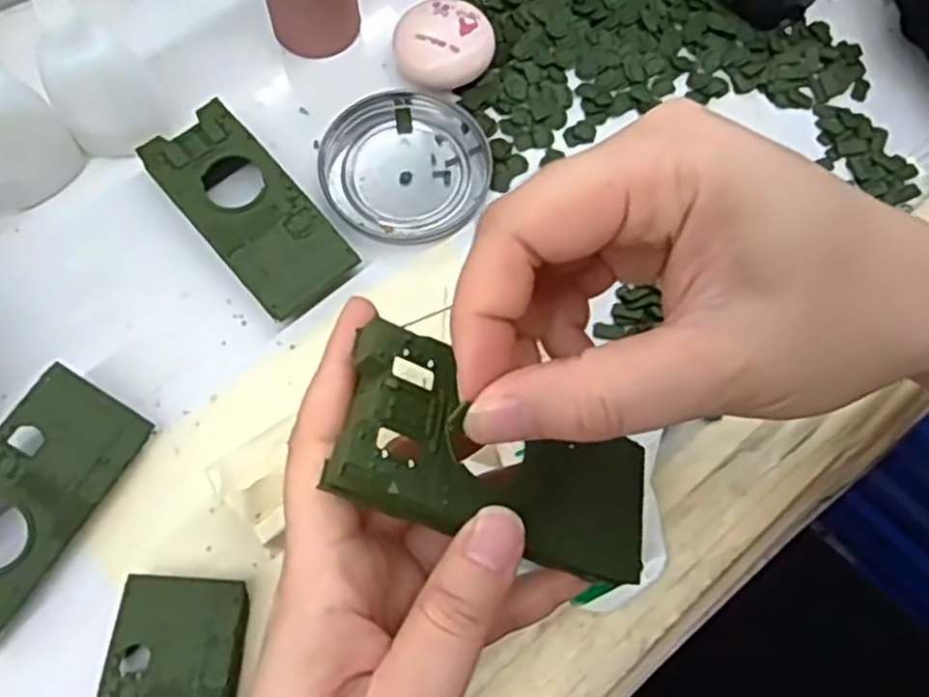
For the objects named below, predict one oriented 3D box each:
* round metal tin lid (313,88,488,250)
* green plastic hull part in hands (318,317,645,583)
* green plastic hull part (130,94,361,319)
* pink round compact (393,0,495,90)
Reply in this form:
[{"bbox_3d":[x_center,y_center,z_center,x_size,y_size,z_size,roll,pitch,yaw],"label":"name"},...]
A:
[{"bbox_3d":[-0.029,-0.089,0.367,0.077,0.007,0.082,0,71,-1],"label":"round metal tin lid"},{"bbox_3d":[0.015,0.032,0.214,0.107,0.012,0.045,27,68,-29],"label":"green plastic hull part in hands"},{"bbox_3d":[-0.097,-0.062,0.347,0.045,0.021,0.103,-39,76,-14],"label":"green plastic hull part"},{"bbox_3d":[-0.010,-0.150,0.379,0.048,0.023,0.041,3,71,-1],"label":"pink round compact"}]

